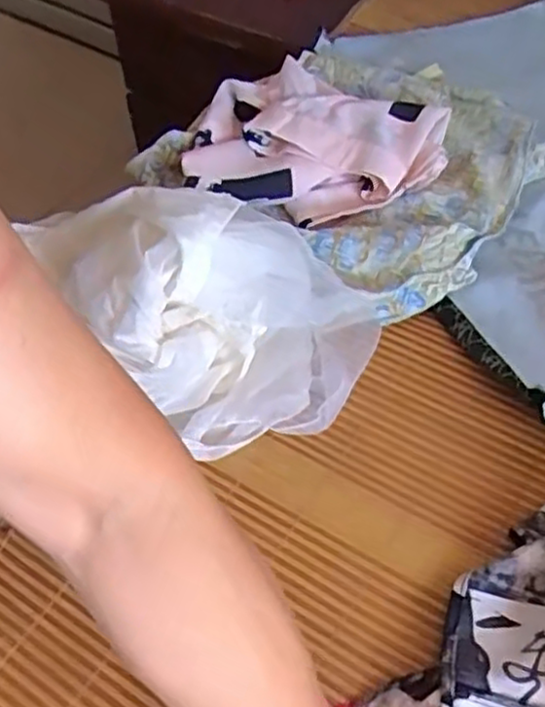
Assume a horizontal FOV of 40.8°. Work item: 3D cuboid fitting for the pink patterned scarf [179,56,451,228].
[{"bbox_3d":[0.043,-0.202,0.700,0.235,0.055,0.184,7,53,8],"label":"pink patterned scarf"}]

